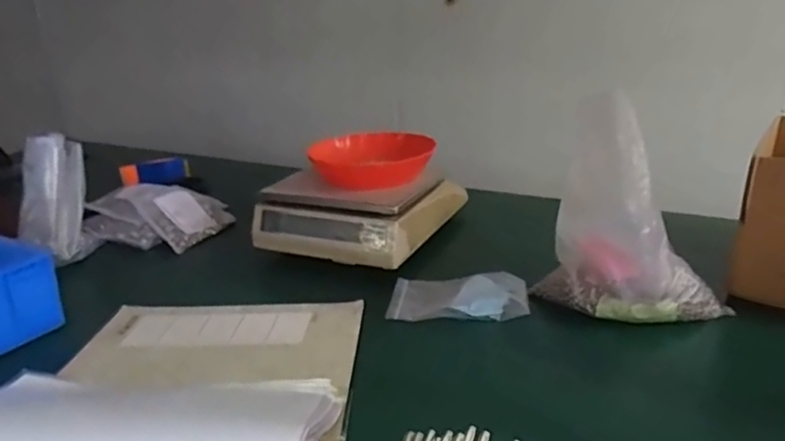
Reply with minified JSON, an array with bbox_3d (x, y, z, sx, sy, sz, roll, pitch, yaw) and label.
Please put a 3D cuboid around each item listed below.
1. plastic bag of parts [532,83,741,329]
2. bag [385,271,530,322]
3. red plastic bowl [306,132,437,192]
[{"bbox_3d":[0.286,-0.004,0.714,0.208,0.240,0.081,9,22,29],"label":"plastic bag of parts"},{"bbox_3d":[0.091,0.104,0.824,0.184,0.026,0.107,1,20,9],"label":"bag"},{"bbox_3d":[-0.037,-0.107,1.046,0.211,0.060,0.172,-6,20,-10],"label":"red plastic bowl"}]

